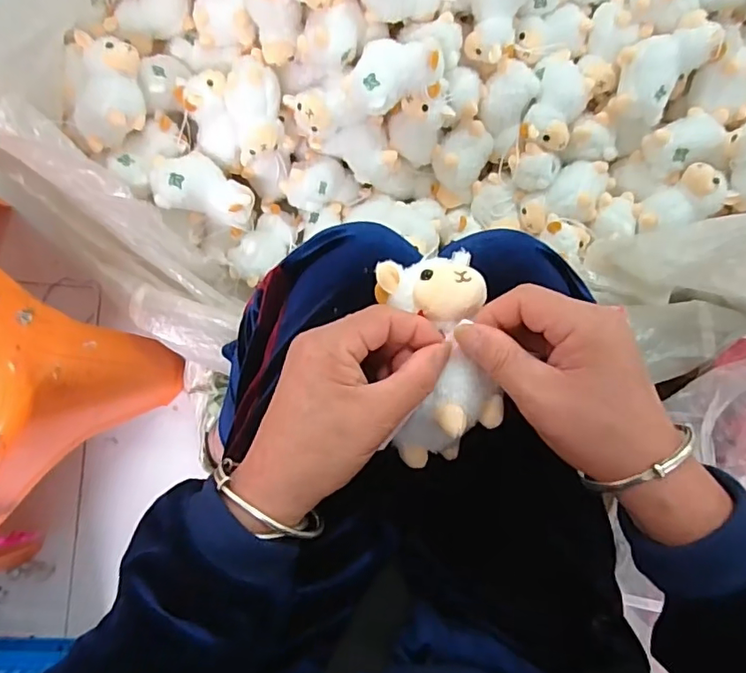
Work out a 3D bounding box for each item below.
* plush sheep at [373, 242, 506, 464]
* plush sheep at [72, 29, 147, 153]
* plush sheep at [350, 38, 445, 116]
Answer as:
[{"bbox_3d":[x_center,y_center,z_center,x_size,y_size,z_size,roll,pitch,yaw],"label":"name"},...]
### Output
[{"bbox_3d":[0.040,0.016,0.330,0.061,0.052,0.130,-6,92,-5],"label":"plush sheep"},{"bbox_3d":[-0.314,-0.284,0.638,0.078,0.061,0.115,3,87,-5],"label":"plush sheep"},{"bbox_3d":[0.026,-0.314,0.633,0.111,0.058,0.077,-21,90,-6],"label":"plush sheep"}]

